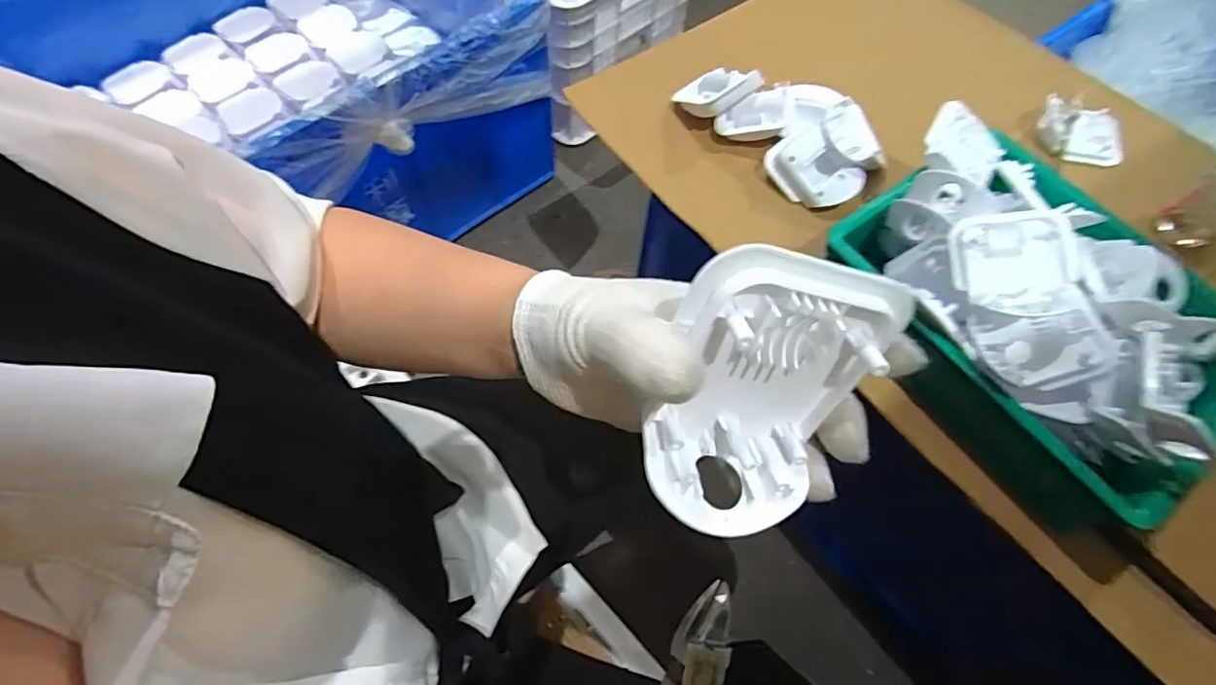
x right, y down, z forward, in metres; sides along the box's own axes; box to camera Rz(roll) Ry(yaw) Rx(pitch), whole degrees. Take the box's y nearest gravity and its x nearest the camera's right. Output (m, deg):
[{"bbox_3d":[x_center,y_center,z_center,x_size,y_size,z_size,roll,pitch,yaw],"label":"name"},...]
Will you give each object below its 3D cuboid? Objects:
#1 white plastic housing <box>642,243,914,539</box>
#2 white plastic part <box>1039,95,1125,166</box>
[{"bbox_3d":[0.057,0.025,0.200,0.080,0.103,0.045,11,42,-16],"label":"white plastic housing"},{"bbox_3d":[0.578,-0.260,0.682,0.083,0.029,0.093,3,64,0],"label":"white plastic part"}]

